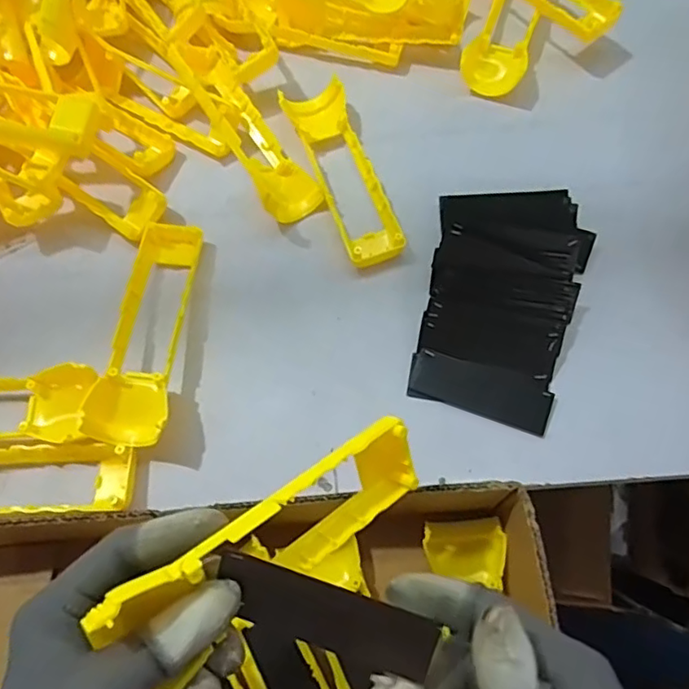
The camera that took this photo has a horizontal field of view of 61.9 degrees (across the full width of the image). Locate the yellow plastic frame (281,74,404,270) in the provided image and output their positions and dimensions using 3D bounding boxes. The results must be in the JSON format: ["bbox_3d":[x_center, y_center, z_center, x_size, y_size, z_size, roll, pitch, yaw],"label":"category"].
[{"bbox_3d":[0.000,-0.133,0.445,0.048,0.022,0.160,-20,69,-6],"label":"yellow plastic frame"}]

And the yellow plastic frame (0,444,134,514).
[{"bbox_3d":[-0.217,0.086,0.368,0.164,0.021,0.049,-4,68,1],"label":"yellow plastic frame"}]

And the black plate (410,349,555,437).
[{"bbox_3d":[0.092,0.032,0.385,0.091,0.004,0.030,20,87,8],"label":"black plate"}]

